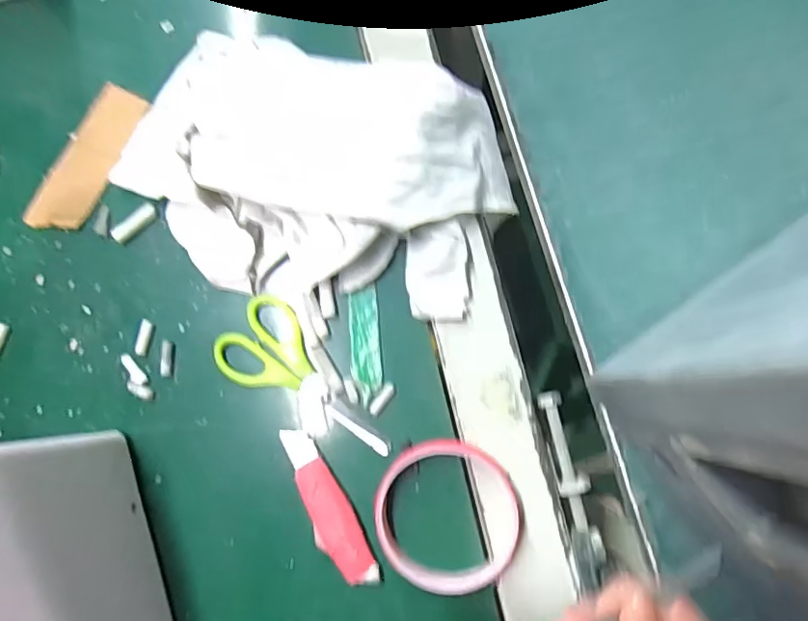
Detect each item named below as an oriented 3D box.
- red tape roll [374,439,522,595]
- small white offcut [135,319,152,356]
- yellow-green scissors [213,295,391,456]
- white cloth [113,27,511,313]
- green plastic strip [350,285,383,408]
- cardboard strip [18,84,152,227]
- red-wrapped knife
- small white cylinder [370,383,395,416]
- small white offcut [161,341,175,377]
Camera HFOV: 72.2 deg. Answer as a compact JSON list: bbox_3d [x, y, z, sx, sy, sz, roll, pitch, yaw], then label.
[{"bbox_3d":[0.027,0.124,0.337,0.086,0.019,0.085,-1,81,3],"label":"red tape roll"},{"bbox_3d":[-0.174,0.018,0.371,0.009,0.004,0.024,12,82,5],"label":"small white offcut"},{"bbox_3d":[-0.062,0.047,0.361,0.130,0.004,0.058,38,85,8],"label":"yellow-green scissors"},{"bbox_3d":[-0.051,-0.086,0.347,0.232,0.069,0.154,8,83,6],"label":"white cloth"},{"bbox_3d":[-0.025,0.023,0.362,0.019,0.004,0.074,-2,81,3],"label":"green plastic strip"},{"bbox_3d":[-0.228,-0.108,0.398,0.045,0.006,0.115,29,84,7],"label":"cardboard strip"},{"bbox_3d":[-0.048,0.121,0.347,0.026,0.012,0.101,-28,80,-1],"label":"red-wrapped knife"},{"bbox_3d":[-0.014,0.057,0.355,0.008,0.004,0.022,37,85,8],"label":"small white cylinder"},{"bbox_3d":[-0.158,0.032,0.369,0.007,0.004,0.023,2,81,4],"label":"small white offcut"}]

